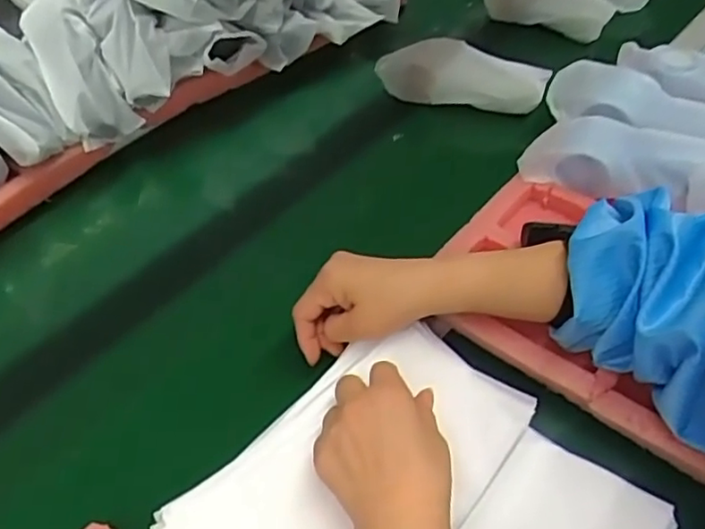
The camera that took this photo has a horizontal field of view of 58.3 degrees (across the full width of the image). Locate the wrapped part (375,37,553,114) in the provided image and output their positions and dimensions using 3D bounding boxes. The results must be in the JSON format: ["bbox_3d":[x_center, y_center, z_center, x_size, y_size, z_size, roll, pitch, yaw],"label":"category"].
[{"bbox_3d":[0.126,-0.221,0.737,0.190,0.058,0.054,11,51,14],"label":"wrapped part"}]

